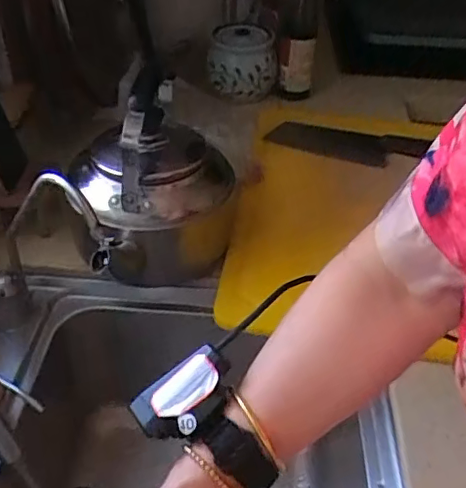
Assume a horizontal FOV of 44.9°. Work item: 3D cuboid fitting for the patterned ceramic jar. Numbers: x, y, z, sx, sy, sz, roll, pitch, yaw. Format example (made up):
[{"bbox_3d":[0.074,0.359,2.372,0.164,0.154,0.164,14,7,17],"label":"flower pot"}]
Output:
[{"bbox_3d":[0.017,-0.302,0.938,0.111,0.094,0.101,3,40,1],"label":"patterned ceramic jar"}]

